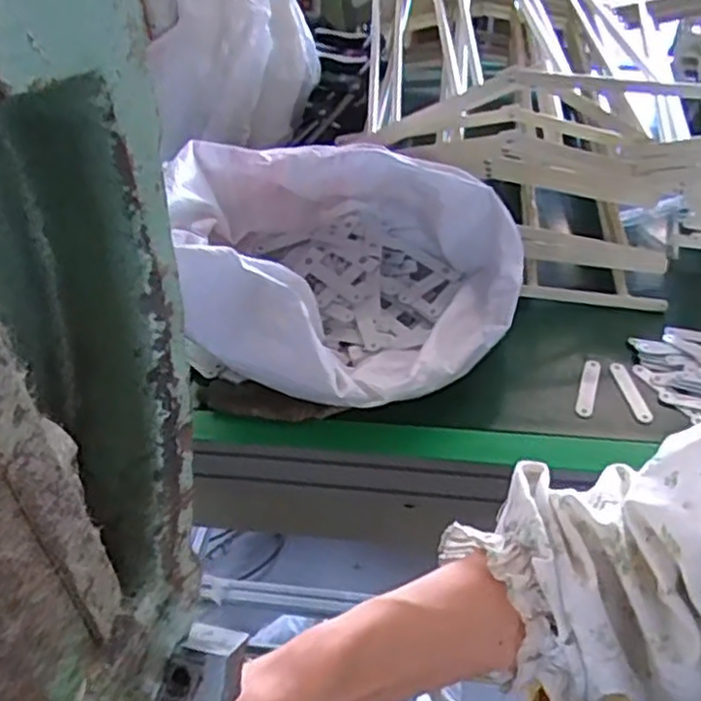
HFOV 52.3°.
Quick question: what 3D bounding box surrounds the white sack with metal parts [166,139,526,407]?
[{"bbox_3d":[0.007,-0.095,0.756,0.361,0.178,0.299,-17,44,-15],"label":"white sack with metal parts"}]

